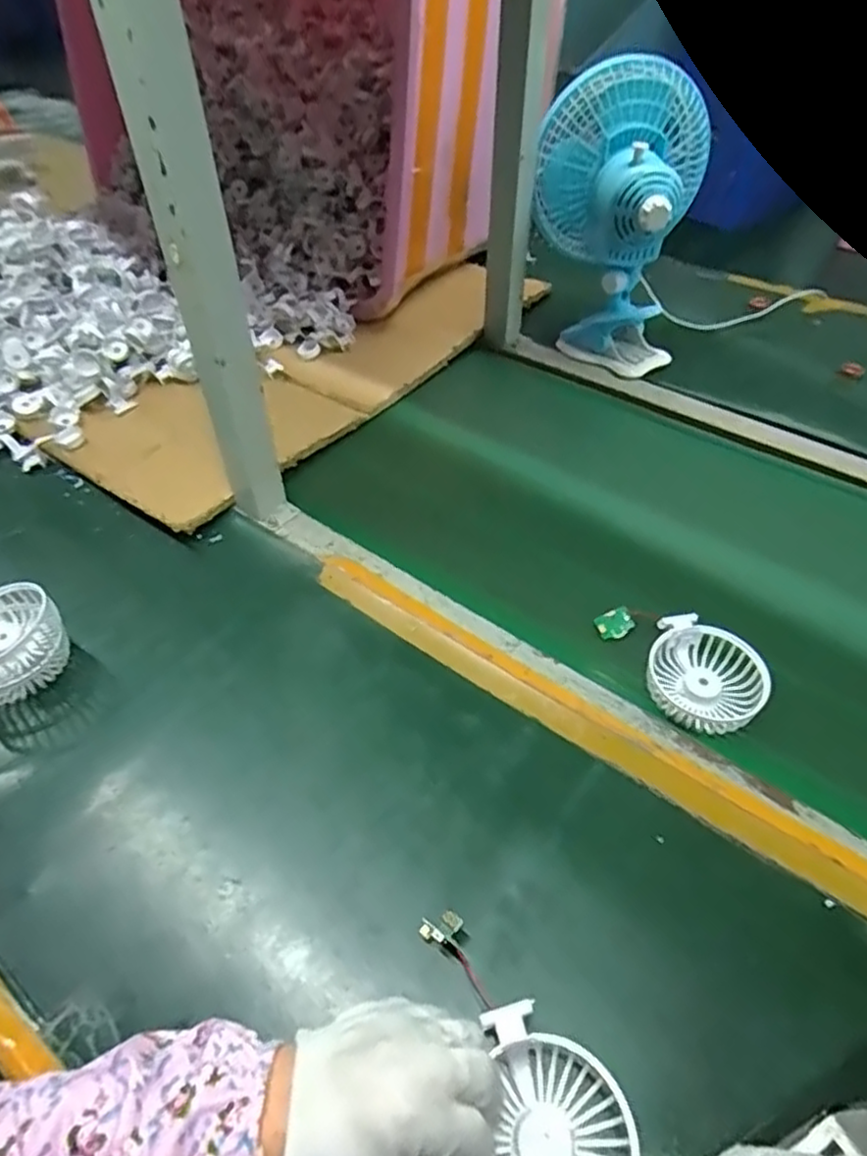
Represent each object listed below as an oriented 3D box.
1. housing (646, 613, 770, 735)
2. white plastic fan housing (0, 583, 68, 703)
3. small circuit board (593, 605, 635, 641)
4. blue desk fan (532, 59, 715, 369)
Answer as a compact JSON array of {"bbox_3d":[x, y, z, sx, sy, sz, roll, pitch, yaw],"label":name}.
[{"bbox_3d":[0.215,0.078,0.541,0.092,0.026,0.080,34,58,29],"label":"housing"},{"bbox_3d":[-0.355,0.054,0.562,0.087,0.065,0.086,-37,56,-26],"label":"white plastic fan housing"},{"bbox_3d":[0.158,0.040,0.590,0.035,0.008,0.025,-18,86,-15],"label":"small circuit board"},{"bbox_3d":[0.208,-0.408,0.794,0.176,0.294,0.139,9,49,11],"label":"blue desk fan"}]

